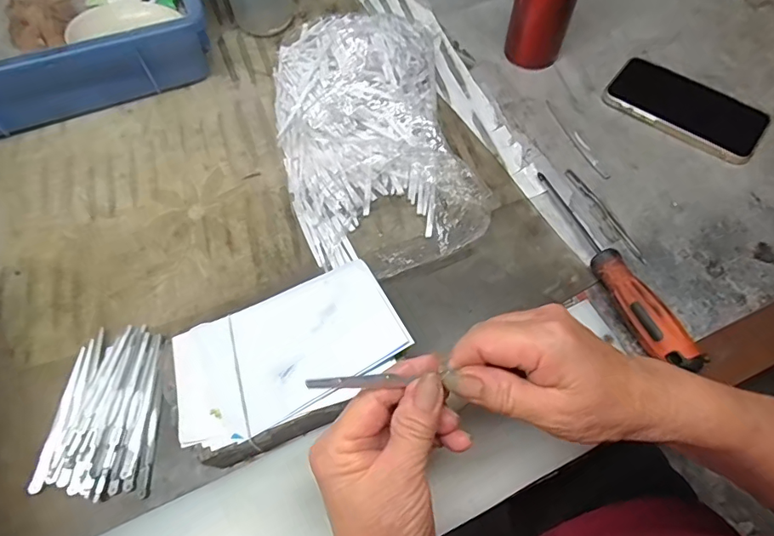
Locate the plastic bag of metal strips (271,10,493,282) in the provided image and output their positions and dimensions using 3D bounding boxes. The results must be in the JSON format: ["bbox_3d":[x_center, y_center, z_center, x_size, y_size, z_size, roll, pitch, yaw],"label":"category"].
[{"bbox_3d":[-0.014,-0.129,0.447,0.167,0.056,0.270,-13,63,-6],"label":"plastic bag of metal strips"}]

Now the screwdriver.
[{"bbox_3d":[0.178,-0.005,0.390,0.026,0.033,0.197,-19,64,-9],"label":"screwdriver"}]

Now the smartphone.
[{"bbox_3d":[0.299,-0.163,0.482,0.147,0.013,0.082,37,69,18],"label":"smartphone"}]

